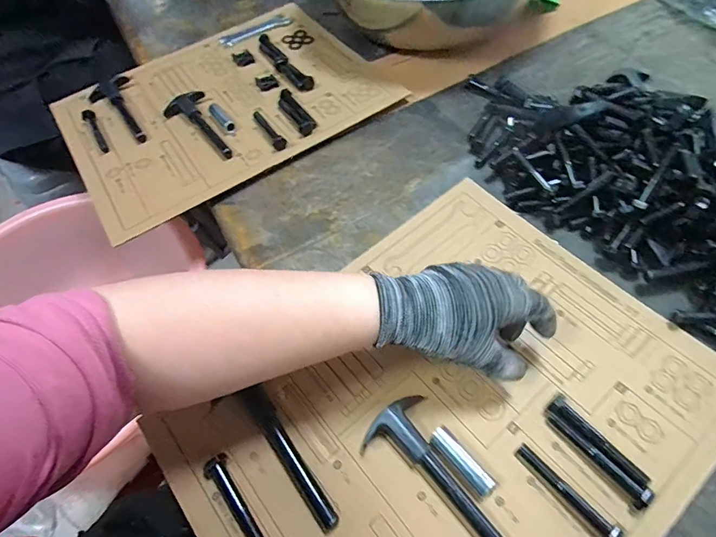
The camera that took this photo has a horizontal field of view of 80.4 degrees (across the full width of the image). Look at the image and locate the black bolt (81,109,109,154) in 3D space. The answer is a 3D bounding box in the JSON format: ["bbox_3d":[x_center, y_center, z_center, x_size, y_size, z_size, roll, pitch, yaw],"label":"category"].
[{"bbox_3d":[-0.326,-0.172,0.530,0.016,0.015,0.087,-33,61,-16],"label":"black bolt"}]

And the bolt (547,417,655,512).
[{"bbox_3d":[0.167,0.133,0.295,0.013,0.014,0.075,-39,62,-18],"label":"bolt"}]

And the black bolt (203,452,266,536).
[{"bbox_3d":[-0.084,0.167,0.293,0.017,0.012,0.075,-32,60,-15],"label":"black bolt"}]

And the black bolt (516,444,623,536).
[{"bbox_3d":[0.141,0.150,0.285,0.013,0.018,0.074,-39,62,-18],"label":"black bolt"}]

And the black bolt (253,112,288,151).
[{"bbox_3d":[-0.107,-0.165,0.499,0.014,0.010,0.078,-30,60,-14],"label":"black bolt"}]

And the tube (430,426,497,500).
[{"bbox_3d":[0.074,0.138,0.302,0.018,0.010,0.052,-38,62,-18],"label":"tube"}]

